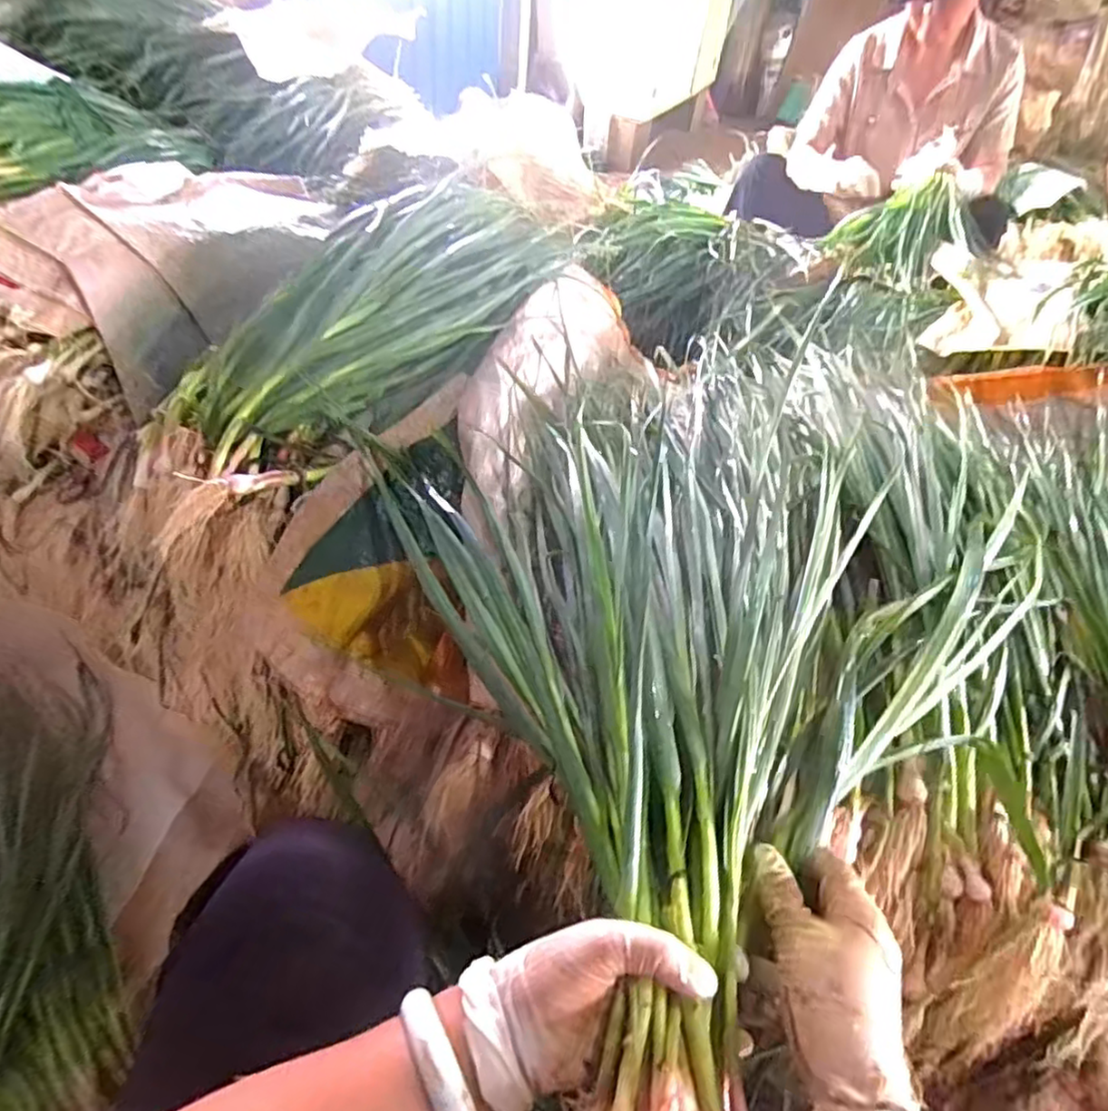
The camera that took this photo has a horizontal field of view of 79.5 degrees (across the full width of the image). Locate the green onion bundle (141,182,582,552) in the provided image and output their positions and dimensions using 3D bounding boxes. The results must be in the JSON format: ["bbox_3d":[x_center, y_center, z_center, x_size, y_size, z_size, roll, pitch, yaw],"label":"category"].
[{"bbox_3d":[-0.194,-0.256,0.736,0.246,0.116,0.597,20,47,12],"label":"green onion bundle"}]

